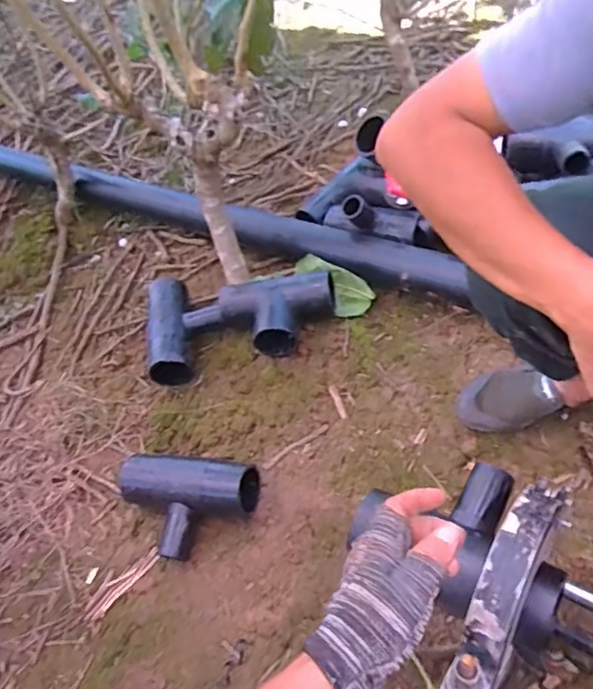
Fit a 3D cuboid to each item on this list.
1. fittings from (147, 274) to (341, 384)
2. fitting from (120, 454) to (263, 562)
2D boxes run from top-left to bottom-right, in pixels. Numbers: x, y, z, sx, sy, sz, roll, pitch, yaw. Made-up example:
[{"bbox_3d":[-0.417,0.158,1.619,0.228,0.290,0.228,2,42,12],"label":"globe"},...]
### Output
[{"bbox_3d":[-0.114,-0.061,1.199,0.387,0.131,0.239,-10,40,-3],"label":"fittings"},{"bbox_3d":[-0.187,0.259,0.959,0.242,0.102,0.156,1,41,9],"label":"fitting"}]

